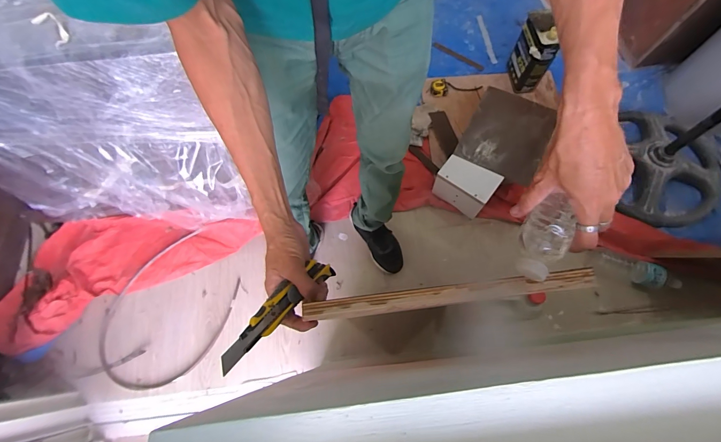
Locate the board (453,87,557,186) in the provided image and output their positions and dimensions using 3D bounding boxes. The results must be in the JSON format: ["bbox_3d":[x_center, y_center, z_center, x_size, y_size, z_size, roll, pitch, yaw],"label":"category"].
[{"bbox_3d":[0.484,-0.290,1.081,0.250,0.020,0.308,27,75,13],"label":"board"}]

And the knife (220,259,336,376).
[{"bbox_3d":[-0.093,0.101,0.398,0.027,0.024,0.191,33,38,13],"label":"knife"}]

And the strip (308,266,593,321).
[{"bbox_3d":[0.102,0.085,0.374,0.325,0.018,0.023,-7,69,-1],"label":"strip"}]

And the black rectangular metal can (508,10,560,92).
[{"bbox_3d":[0.667,-0.648,1.274,0.089,0.270,0.169,-10,69,-2],"label":"black rectangular metal can"}]

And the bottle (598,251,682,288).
[{"bbox_3d":[0.910,0.168,1.056,0.227,0.061,0.074,22,72,10],"label":"bottle"}]

